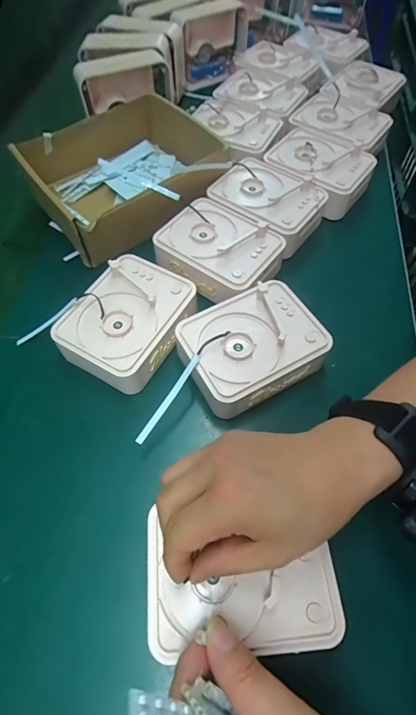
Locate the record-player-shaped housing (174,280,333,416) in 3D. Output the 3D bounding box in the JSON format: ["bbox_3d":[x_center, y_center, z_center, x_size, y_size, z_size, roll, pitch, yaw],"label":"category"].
[{"bbox_3d":[0.042,-0.006,0.357,0.131,0.055,0.101,-27,63,-13],"label":"record-player-shaped housing"}]

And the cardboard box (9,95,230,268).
[{"bbox_3d":[-0.102,-0.235,0.465,0.217,0.080,0.210,-27,63,-13],"label":"cardboard box"}]

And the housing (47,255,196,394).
[{"bbox_3d":[-0.078,-0.037,0.363,0.098,0.044,0.130,27,65,16],"label":"housing"}]

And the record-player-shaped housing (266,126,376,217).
[{"bbox_3d":[0.148,-0.248,0.490,0.132,0.054,0.103,35,67,19],"label":"record-player-shaped housing"}]

